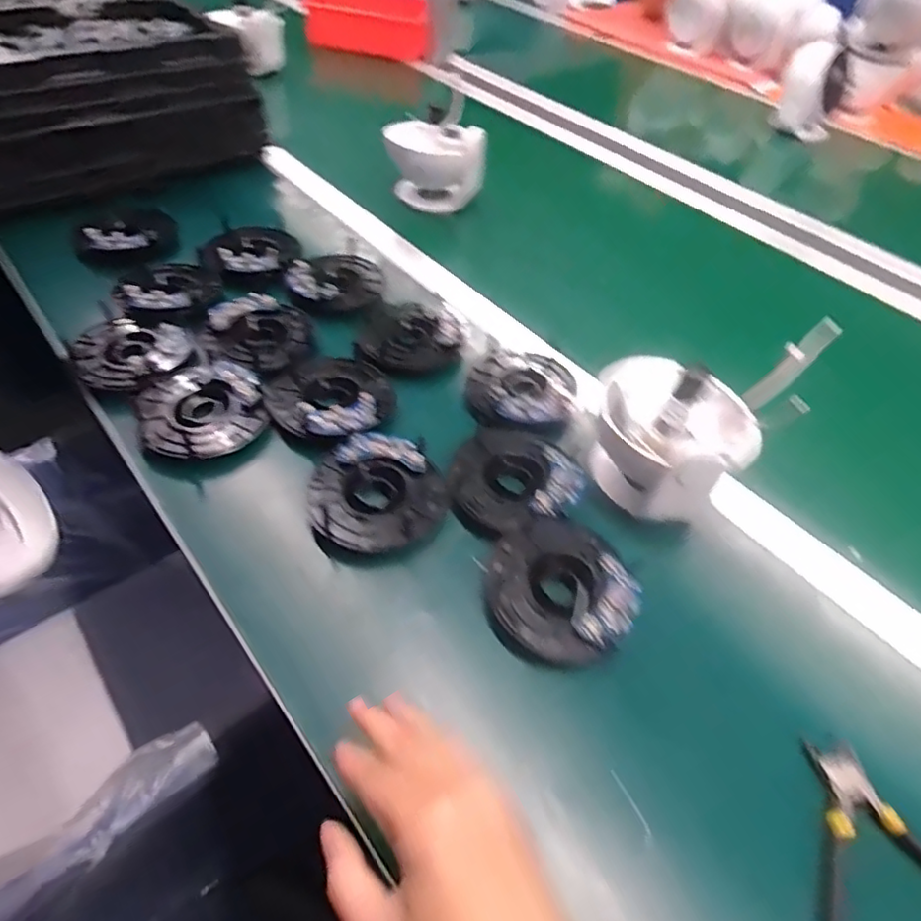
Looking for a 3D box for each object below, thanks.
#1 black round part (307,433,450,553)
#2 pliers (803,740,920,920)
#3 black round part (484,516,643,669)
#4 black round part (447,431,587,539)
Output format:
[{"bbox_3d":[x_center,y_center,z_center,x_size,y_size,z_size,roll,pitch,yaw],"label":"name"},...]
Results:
[{"bbox_3d":[-0.065,0.025,0.459,0.101,0.022,0.093,3,48,-3],"label":"black round part"},{"bbox_3d":[0.229,0.227,0.325,0.118,0.018,0.133,0,48,-6],"label":"pliers"},{"bbox_3d":[0.071,0.086,0.419,0.099,0.021,0.101,3,48,-3],"label":"black round part"},{"bbox_3d":[0.043,0.009,0.477,0.101,0.016,0.095,3,48,-3],"label":"black round part"}]

